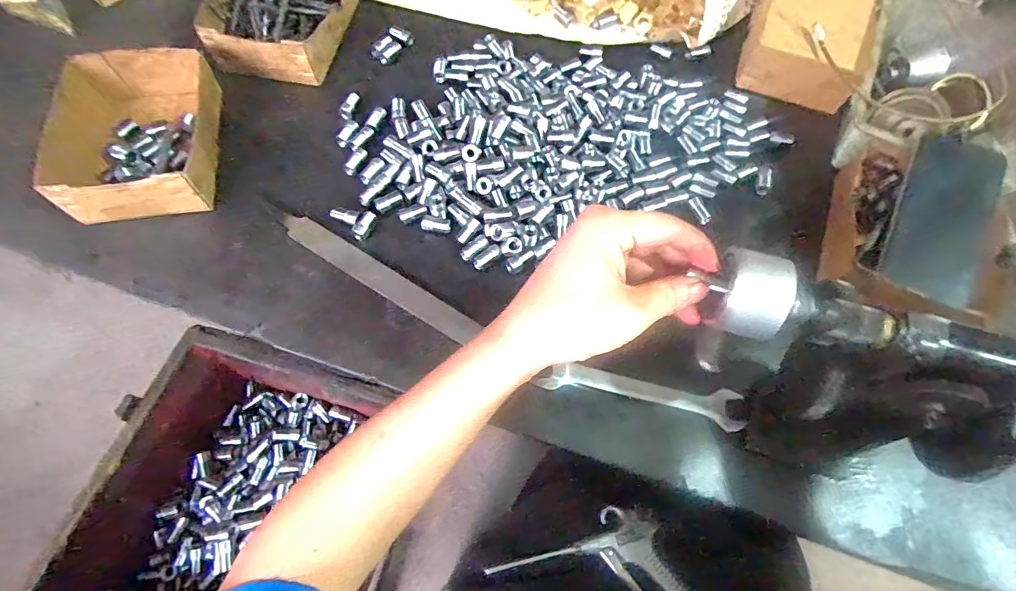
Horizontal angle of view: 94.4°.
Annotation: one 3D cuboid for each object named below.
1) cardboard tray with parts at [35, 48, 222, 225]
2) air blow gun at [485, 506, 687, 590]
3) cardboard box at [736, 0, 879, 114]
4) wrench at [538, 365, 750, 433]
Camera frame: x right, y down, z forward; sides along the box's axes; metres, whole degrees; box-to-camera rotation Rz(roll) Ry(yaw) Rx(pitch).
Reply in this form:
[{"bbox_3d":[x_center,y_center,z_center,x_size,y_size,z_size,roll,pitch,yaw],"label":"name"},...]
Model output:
[{"bbox_3d":[-0.349,-0.154,0.454,0.129,0.062,0.174,-8,66,-7],"label":"cardboard tray with parts"},{"bbox_3d":[0.116,0.256,0.442,0.237,0.027,0.096,20,67,7],"label":"air blow gun"},{"bbox_3d":[0.347,-0.305,0.544,0.121,0.052,0.184,23,66,7],"label":"cardboard box"},{"bbox_3d":[0.113,0.083,0.393,0.161,0.007,0.030,10,65,1],"label":"wrench"}]

